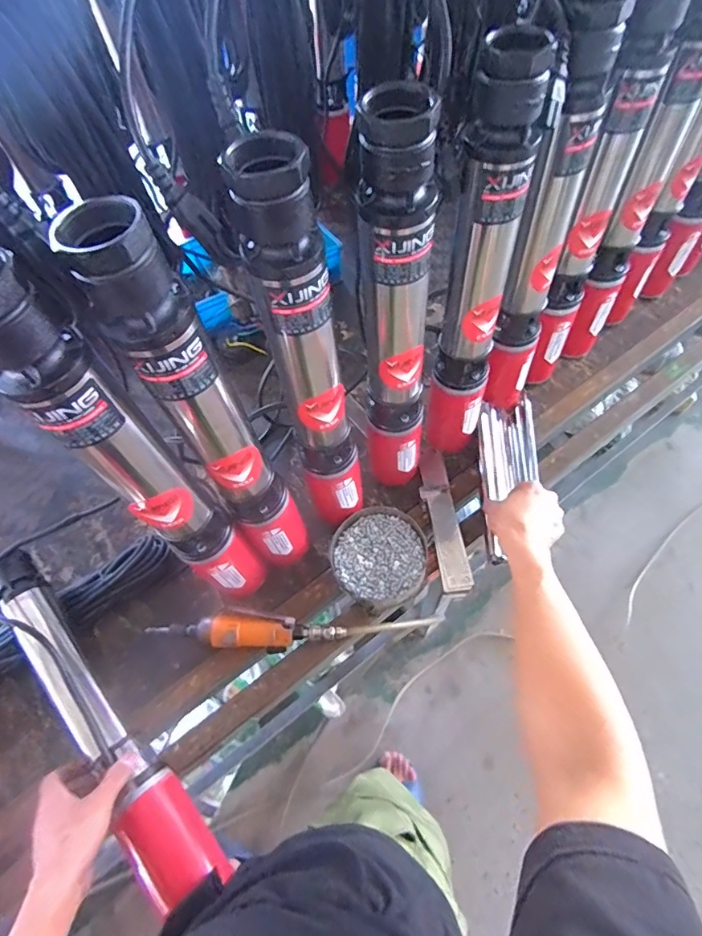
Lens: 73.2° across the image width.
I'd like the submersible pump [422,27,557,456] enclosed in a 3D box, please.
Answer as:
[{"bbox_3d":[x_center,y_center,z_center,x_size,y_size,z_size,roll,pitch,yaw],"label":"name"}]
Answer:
[{"bbox_3d":[0.147,-0.191,0.565,0.076,0.491,0.080,13,63,11],"label":"submersible pump"}]

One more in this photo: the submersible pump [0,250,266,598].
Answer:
[{"bbox_3d":[-0.186,0.019,0.452,0.068,0.482,0.069,-41,67,-17],"label":"submersible pump"}]

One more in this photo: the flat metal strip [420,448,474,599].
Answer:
[{"bbox_3d":[0.139,0.076,0.721,0.043,0.015,0.229,-8,61,-1],"label":"flat metal strip"}]

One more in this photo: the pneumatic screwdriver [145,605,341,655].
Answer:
[{"bbox_3d":[-0.144,0.222,0.653,0.261,0.042,0.054,2,62,5],"label":"pneumatic screwdriver"}]

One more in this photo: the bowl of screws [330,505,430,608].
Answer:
[{"bbox_3d":[0.043,0.131,0.693,0.137,0.034,0.138,-2,61,3],"label":"bowl of screws"}]

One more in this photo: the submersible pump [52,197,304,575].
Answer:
[{"bbox_3d":[-0.120,-0.019,0.464,0.072,0.473,0.070,-33,64,-14],"label":"submersible pump"}]

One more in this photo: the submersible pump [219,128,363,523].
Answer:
[{"bbox_3d":[-0.034,-0.070,0.515,0.069,0.504,0.061,-9,61,-1],"label":"submersible pump"}]

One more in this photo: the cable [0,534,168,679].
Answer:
[{"bbox_3d":[-0.419,0.210,0.674,0.339,0.050,0.063,-36,65,-15],"label":"cable"}]

